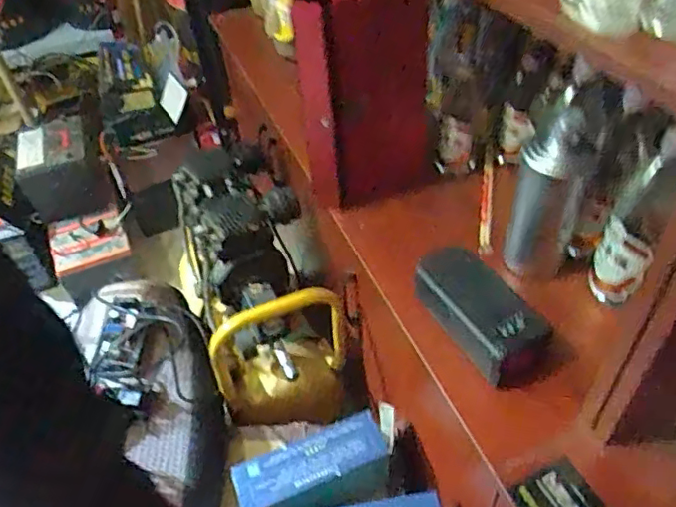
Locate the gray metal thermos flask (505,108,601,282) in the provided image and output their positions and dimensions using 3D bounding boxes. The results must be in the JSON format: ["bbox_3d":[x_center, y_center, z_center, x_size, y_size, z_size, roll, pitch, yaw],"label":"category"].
[{"bbox_3d":[0.242,-0.058,0.655,0.069,0.215,0.069,20,50,24],"label":"gray metal thermos flask"}]

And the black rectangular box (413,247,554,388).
[{"bbox_3d":[0.158,0.064,0.653,0.087,0.081,0.150,-26,48,-20],"label":"black rectangular box"}]

